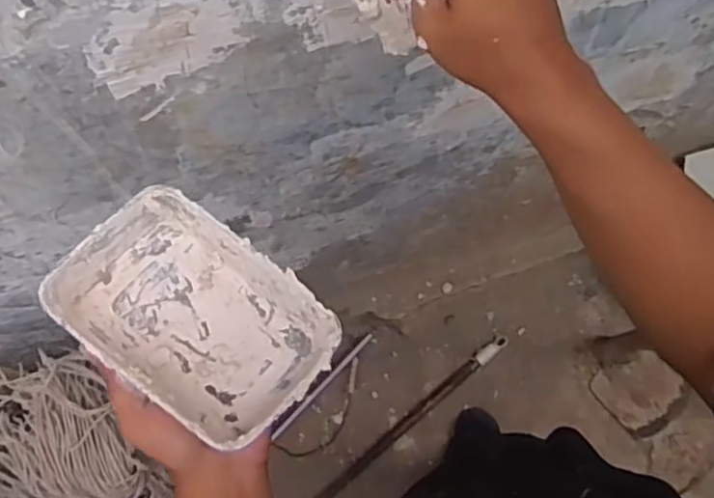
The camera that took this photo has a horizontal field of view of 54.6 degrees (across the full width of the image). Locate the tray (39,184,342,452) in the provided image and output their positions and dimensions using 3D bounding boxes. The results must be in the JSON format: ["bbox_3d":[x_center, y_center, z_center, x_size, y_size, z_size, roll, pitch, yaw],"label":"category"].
[{"bbox_3d":[-0.103,0.045,0.459,0.172,0.057,0.112,34,76,12],"label":"tray"}]

